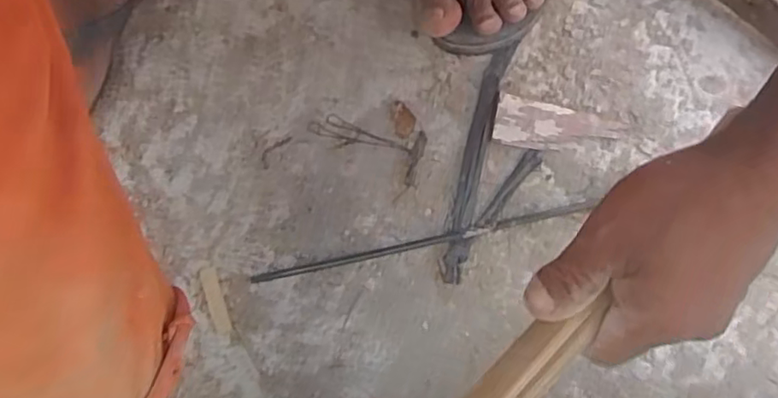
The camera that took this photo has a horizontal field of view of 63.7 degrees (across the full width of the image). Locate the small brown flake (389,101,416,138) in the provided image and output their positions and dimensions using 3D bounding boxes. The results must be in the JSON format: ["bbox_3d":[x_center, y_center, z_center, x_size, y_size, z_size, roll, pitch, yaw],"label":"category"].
[{"bbox_3d":[0.010,-0.061,0.476,0.017,0.004,0.030,-13,78,-3],"label":"small brown flake"}]

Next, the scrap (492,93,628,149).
[{"bbox_3d":[0.127,-0.053,0.465,0.097,0.014,0.036,11,78,3],"label":"scrap"}]

